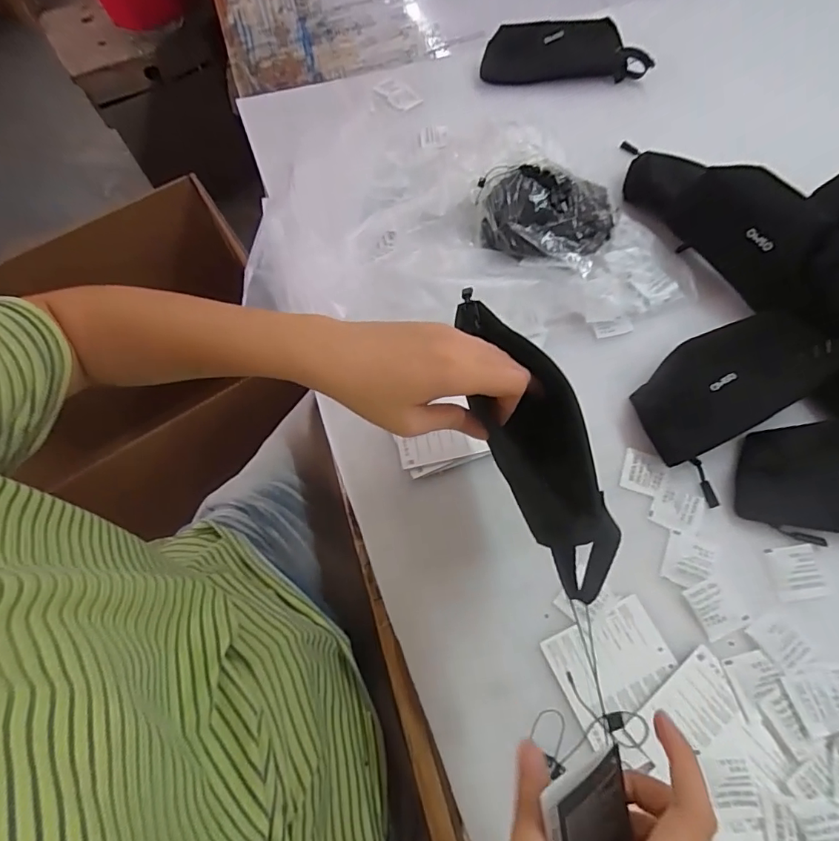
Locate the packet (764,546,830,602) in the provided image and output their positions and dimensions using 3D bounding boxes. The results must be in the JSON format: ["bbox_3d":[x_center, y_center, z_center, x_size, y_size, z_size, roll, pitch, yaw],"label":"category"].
[{"bbox_3d":[0.304,0.123,0.404,0.038,0.004,0.040,-7,63,2],"label":"packet"}]

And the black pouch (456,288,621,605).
[{"bbox_3d":[0.073,0.007,0.332,0.059,0.041,0.214,-14,64,-3],"label":"black pouch"}]

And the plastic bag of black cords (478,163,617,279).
[{"bbox_3d":[0.138,-0.229,0.551,0.152,0.044,0.132,10,65,10],"label":"plastic bag of black cords"}]

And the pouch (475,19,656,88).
[{"bbox_3d":[0.203,-0.517,0.711,0.227,0.052,0.078,1,64,6],"label":"pouch"}]

